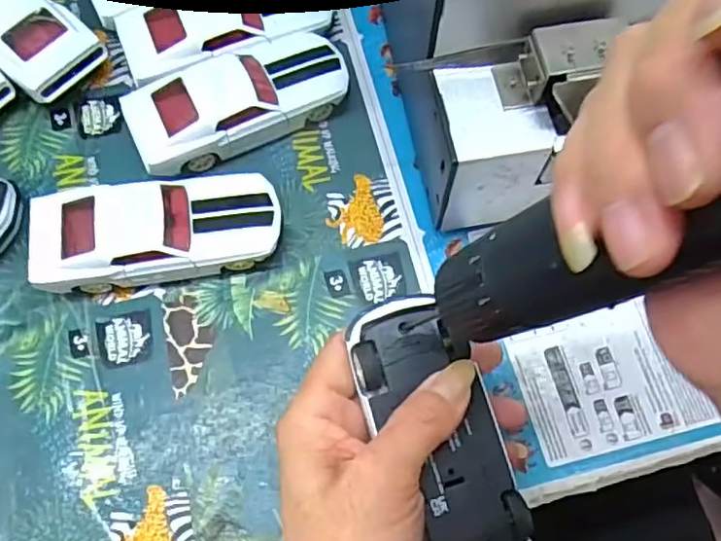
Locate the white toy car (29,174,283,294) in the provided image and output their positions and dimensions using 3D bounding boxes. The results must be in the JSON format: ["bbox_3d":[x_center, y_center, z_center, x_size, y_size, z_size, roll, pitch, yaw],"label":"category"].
[{"bbox_3d":[-0.107,-0.021,0.334,0.126,0.037,0.051,-7,71,-4],"label":"white toy car"}]

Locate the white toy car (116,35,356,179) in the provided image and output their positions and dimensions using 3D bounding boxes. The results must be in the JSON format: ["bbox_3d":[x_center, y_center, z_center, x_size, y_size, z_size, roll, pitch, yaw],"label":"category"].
[{"bbox_3d":[-0.070,-0.101,0.364,0.127,0.036,0.054,-22,72,-9],"label":"white toy car"}]

